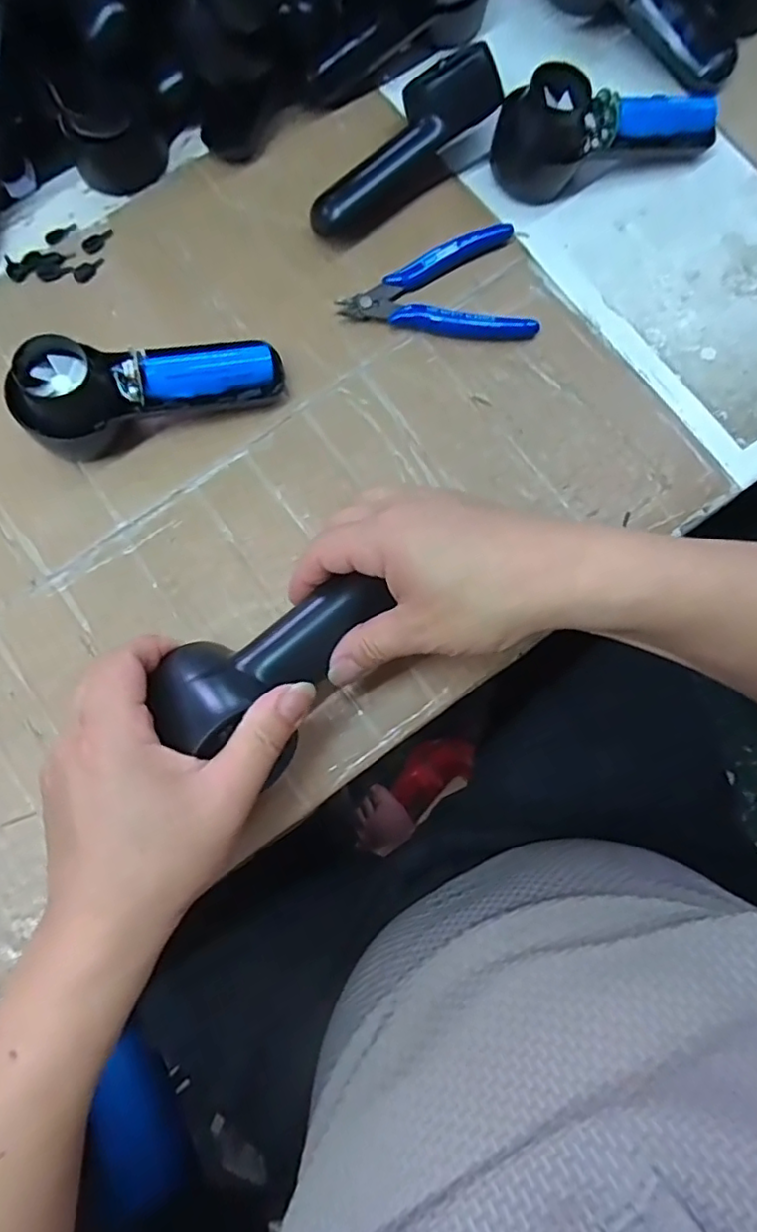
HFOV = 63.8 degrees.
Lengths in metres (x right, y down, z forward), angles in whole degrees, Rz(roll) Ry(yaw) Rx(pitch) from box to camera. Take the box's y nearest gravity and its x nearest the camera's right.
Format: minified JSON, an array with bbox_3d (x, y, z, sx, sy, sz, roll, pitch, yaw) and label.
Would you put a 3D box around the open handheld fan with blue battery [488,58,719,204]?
[{"bbox_3d":[0.148,-0.317,0.391,0.144,0.049,0.051,-15,80,-3],"label":"open handheld fan with blue battery"}]

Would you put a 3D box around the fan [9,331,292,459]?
[{"bbox_3d":[-0.132,-0.137,0.351,0.147,0.049,0.055,-22,80,-5],"label":"fan"}]

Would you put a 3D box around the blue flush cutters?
[{"bbox_3d":[0.035,-0.207,0.386,0.116,0.015,0.076,-7,80,-2],"label":"blue flush cutters"}]

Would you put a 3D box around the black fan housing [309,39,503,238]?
[{"bbox_3d":[0.011,-0.299,0.390,0.142,0.053,0.046,-39,82,-7],"label":"black fan housing"}]

